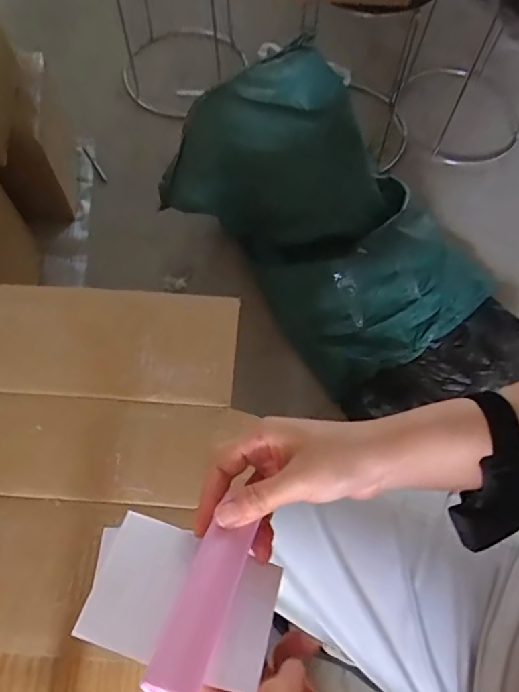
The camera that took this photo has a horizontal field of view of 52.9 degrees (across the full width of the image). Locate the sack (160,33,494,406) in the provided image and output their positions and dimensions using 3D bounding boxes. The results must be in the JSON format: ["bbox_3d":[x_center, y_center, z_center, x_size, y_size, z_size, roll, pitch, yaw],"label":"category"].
[{"bbox_3d":[0.152,-0.256,1.053,0.429,0.296,0.609,-39,72,-16],"label":"sack"}]

